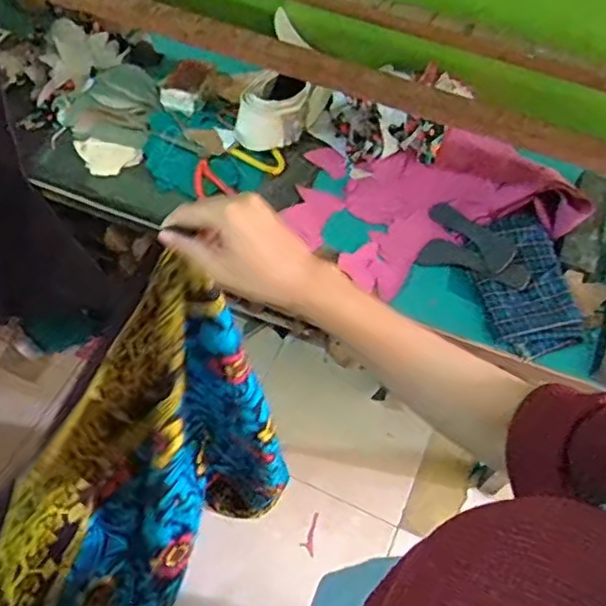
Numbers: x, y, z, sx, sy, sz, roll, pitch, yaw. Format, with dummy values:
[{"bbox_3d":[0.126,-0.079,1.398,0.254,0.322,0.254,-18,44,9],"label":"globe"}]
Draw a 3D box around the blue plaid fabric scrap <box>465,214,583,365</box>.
[{"bbox_3d":[0.313,-0.029,0.908,0.127,0.042,0.213,-6,59,-8],"label":"blue plaid fabric scrap"}]

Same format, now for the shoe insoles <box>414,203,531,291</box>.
[{"bbox_3d":[0.258,-0.085,0.937,0.165,0.035,0.110,23,60,10],"label":"shoe insoles"}]

